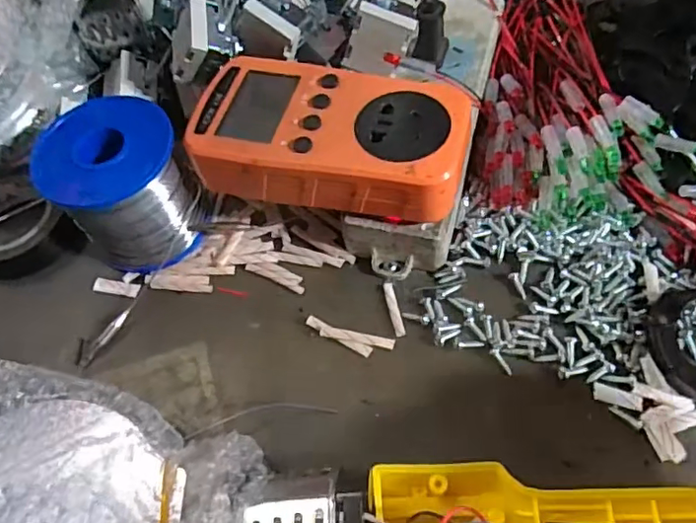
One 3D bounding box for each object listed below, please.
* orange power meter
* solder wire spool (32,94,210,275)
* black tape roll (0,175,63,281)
[{"bbox_3d":[-0.009,-0.059,0.267,0.126,0.031,0.064,10,62,10],"label":"orange power meter"},{"bbox_3d":[-0.110,-0.036,0.286,0.061,0.068,0.059,-2,60,3],"label":"solder wire spool"},{"bbox_3d":[-0.188,-0.020,0.310,0.054,0.022,0.049,37,69,22],"label":"black tape roll"}]

